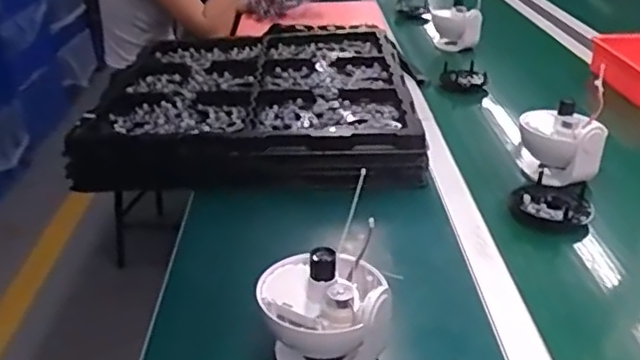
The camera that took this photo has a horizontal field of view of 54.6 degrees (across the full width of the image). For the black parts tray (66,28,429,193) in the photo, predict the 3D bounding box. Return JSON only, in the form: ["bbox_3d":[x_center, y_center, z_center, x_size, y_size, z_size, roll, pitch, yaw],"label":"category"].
[{"bbox_3d":[-0.104,-0.144,1.092,0.504,0.096,0.562,0,27,0],"label":"black parts tray"}]

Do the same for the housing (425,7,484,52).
[{"bbox_3d":[0.319,-0.365,1.488,0.123,0.102,0.065,16,31,28],"label":"housing"}]

